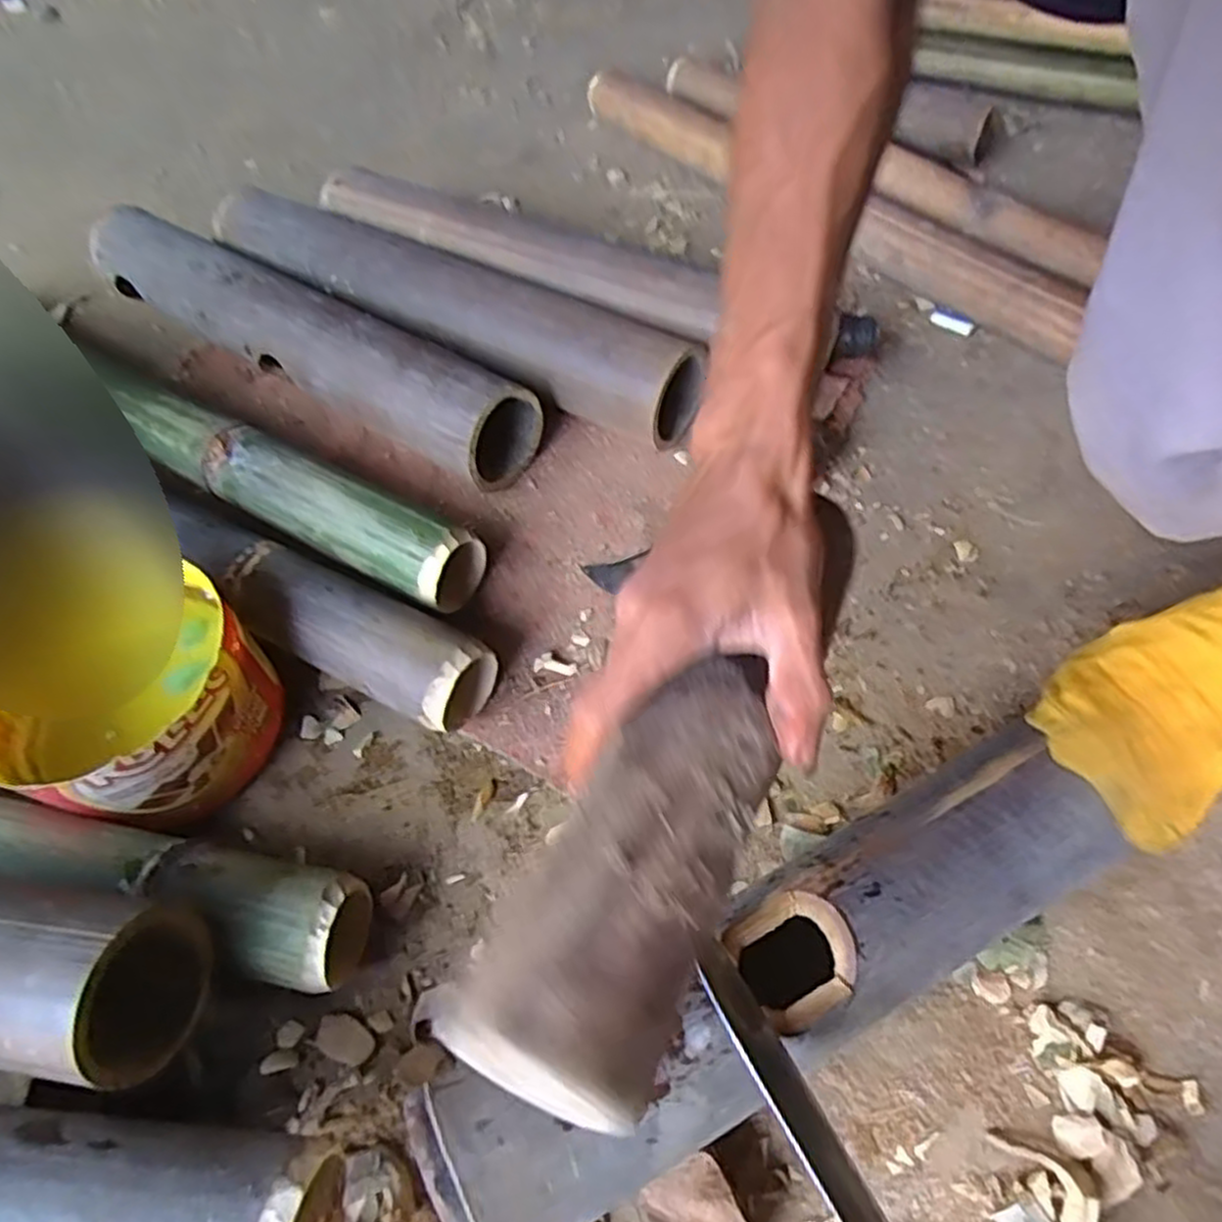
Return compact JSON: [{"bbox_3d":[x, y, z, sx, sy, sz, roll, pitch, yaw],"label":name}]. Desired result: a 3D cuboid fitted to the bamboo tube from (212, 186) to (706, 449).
[{"bbox_3d":[-0.160,-0.270,0.694,0.512,0.089,0.095,29,64,20],"label":"bamboo tube"}]

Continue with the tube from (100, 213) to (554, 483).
[{"bbox_3d":[-0.275,-0.245,0.682,0.501,0.081,0.084,31,65,20],"label":"tube"}]

